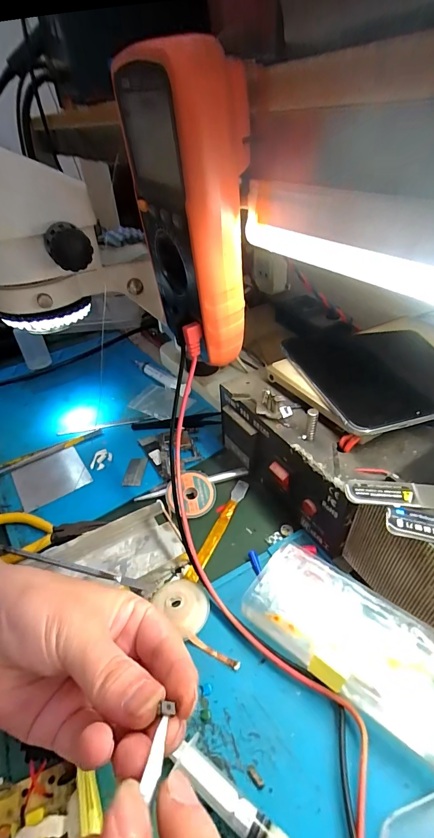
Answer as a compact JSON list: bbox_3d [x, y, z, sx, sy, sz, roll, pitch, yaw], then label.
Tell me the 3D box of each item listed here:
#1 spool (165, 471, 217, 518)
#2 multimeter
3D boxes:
[{"bbox_3d":[-0.024,0.071,0.347,0.045,0.011,0.045,0,57,0],"label":"spool"},{"bbox_3d":[-0.016,-0.122,0.254,0.047,0.158,0.100,-22,42,-19],"label":"multimeter"}]

